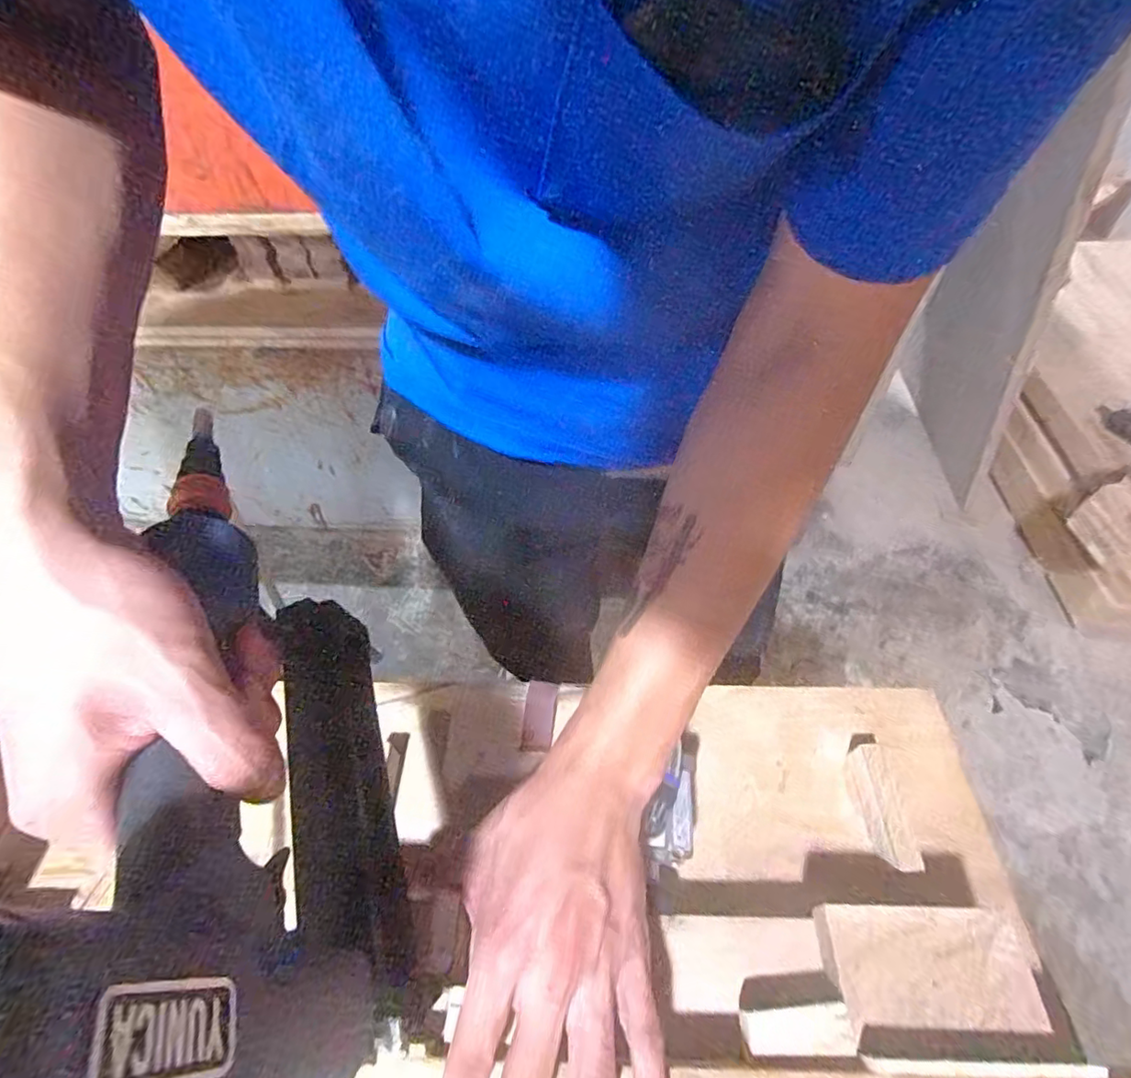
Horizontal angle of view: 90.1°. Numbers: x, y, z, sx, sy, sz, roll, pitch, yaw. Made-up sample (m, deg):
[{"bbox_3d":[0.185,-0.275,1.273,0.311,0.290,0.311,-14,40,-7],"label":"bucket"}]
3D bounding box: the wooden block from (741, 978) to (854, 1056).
[{"bbox_3d":[0.111,0.235,0.279,0.049,0.023,0.028,-2,52,1],"label":"wooden block"}]

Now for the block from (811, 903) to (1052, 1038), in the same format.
[{"bbox_3d":[0.181,0.214,0.285,0.092,0.018,0.050,-3,52,0],"label":"block"}]

